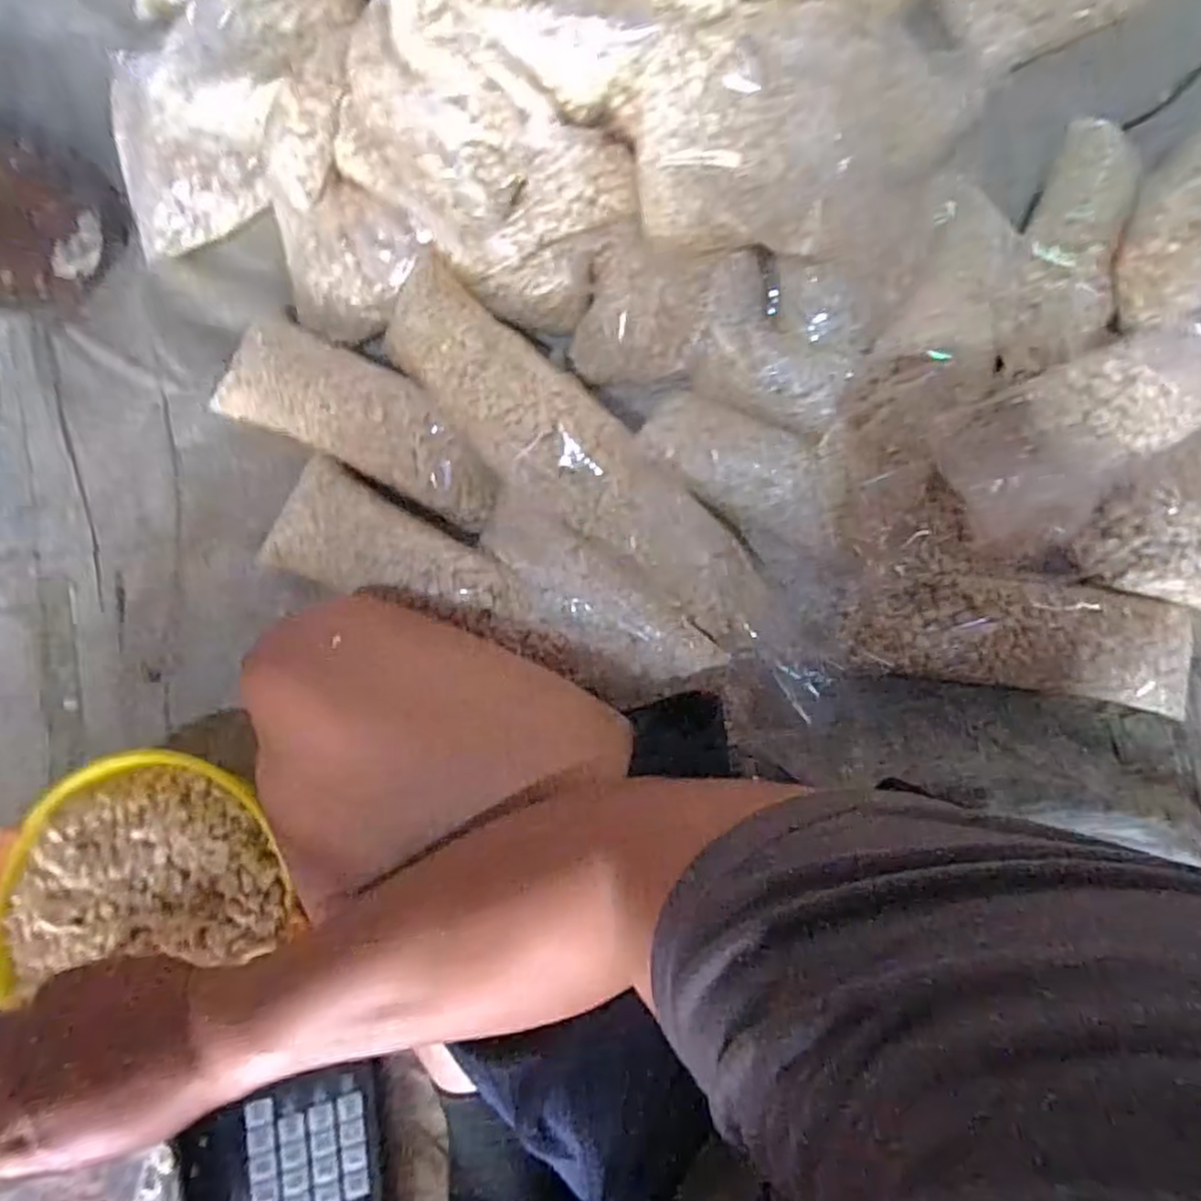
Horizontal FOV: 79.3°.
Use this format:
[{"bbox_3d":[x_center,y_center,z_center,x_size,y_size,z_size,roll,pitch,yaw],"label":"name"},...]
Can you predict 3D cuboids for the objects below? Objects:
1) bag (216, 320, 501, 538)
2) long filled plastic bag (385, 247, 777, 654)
[{"bbox_3d":[-0.181,-0.136,0.549,0.238,0.052,0.085,28,85,5],"label":"bag"},{"bbox_3d":[-0.023,-0.098,0.519,0.359,0.060,0.086,43,87,6],"label":"long filled plastic bag"}]

